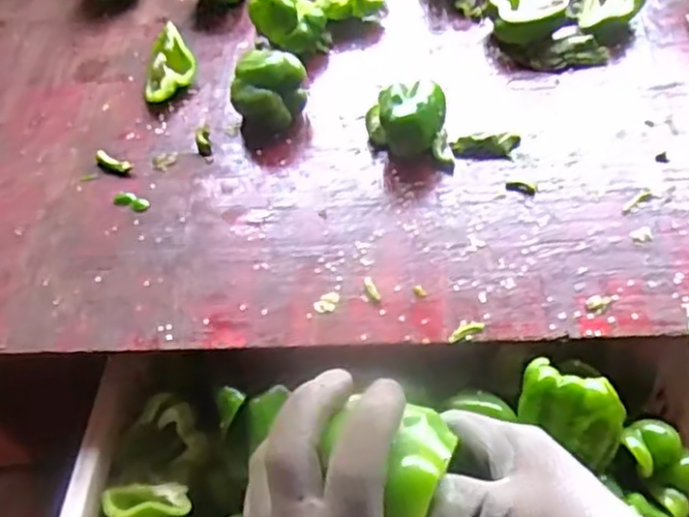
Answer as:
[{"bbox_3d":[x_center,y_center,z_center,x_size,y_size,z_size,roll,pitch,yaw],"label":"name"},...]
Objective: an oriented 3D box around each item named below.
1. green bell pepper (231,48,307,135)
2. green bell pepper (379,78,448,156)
[{"bbox_3d":[-0.075,-0.165,0.714,0.077,0.069,0.061,-11,52,-3],"label":"green bell pepper"},{"bbox_3d":[0.066,-0.124,0.672,0.060,0.061,0.066,-3,53,4],"label":"green bell pepper"}]

